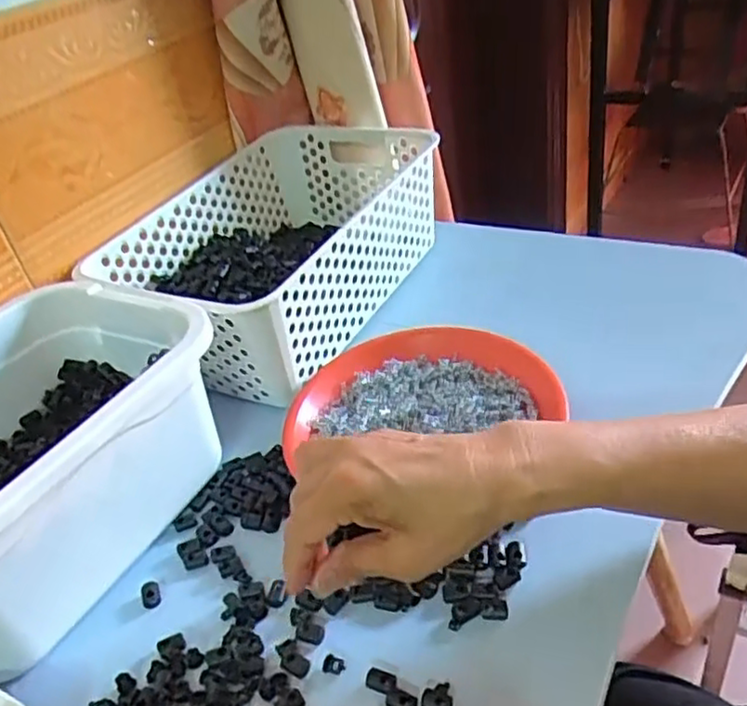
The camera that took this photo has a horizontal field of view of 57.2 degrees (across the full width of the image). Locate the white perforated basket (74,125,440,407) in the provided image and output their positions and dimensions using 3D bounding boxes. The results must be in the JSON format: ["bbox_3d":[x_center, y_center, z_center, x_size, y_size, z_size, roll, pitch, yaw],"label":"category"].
[{"bbox_3d":[-0.089,-0.097,0.637,0.200,0.108,0.308,15,42,29],"label":"white perforated basket"}]

